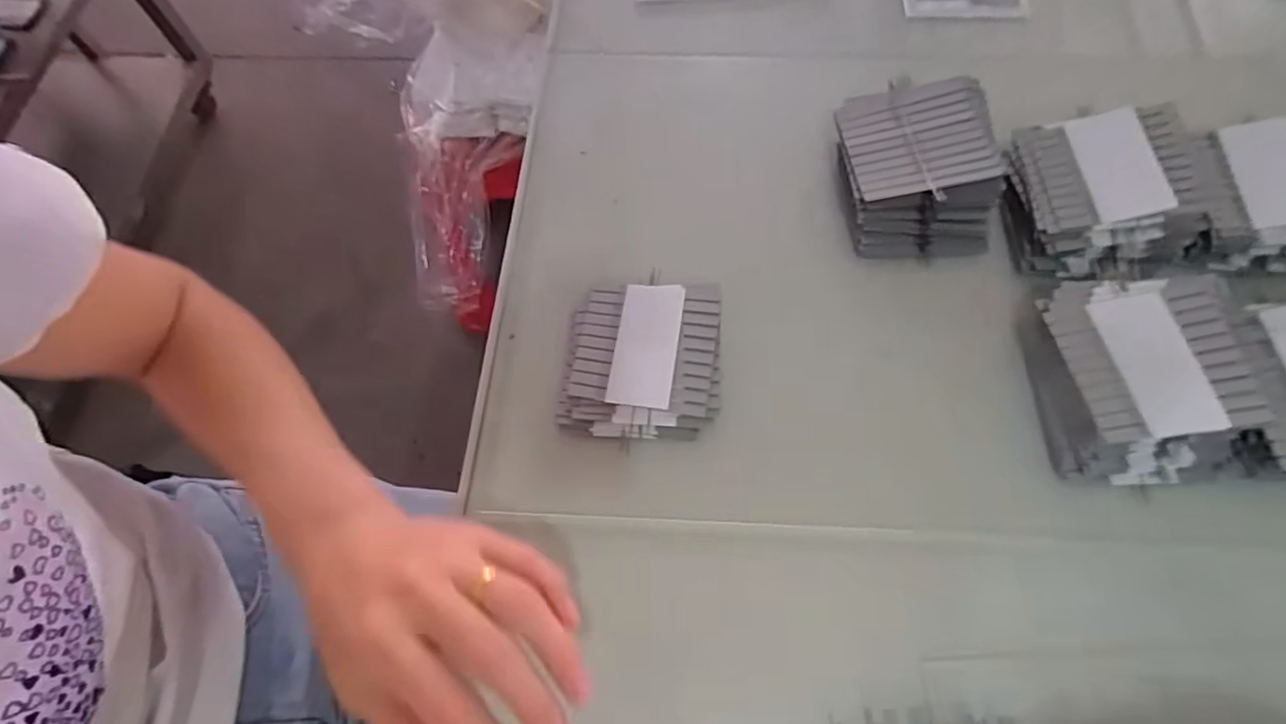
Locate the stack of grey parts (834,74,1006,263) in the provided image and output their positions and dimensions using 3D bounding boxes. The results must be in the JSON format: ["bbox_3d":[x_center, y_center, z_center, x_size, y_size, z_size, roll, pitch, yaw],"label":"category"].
[{"bbox_3d":[0.171,-0.126,0.392,0.087,0.038,0.117,-2,66,2],"label":"stack of grey parts"}]

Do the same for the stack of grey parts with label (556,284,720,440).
[{"bbox_3d":[0.000,-0.002,0.359,0.086,0.013,0.092,1,66,3],"label":"stack of grey parts with label"}]

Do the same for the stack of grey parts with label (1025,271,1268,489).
[{"bbox_3d":[0.267,0.007,0.332,0.099,0.042,0.109,-2,66,2],"label":"stack of grey parts with label"}]

